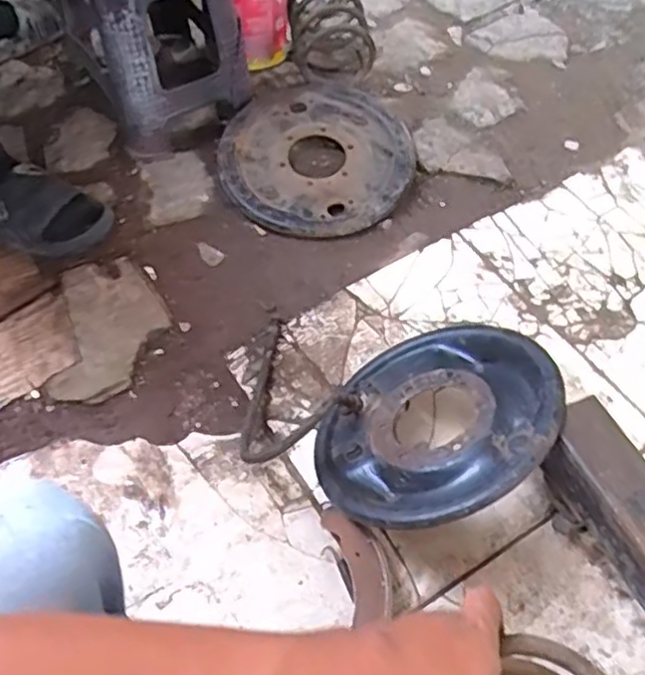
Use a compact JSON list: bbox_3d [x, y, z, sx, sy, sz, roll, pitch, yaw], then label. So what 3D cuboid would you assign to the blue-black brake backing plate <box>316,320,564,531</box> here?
[{"bbox_3d":[0.125,0.086,0.726,0.256,0.037,0.271,-23,34,17],"label":"blue-black brake backing plate"}]

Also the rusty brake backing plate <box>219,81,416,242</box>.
[{"bbox_3d":[-0.009,-0.282,1.066,0.286,0.068,0.293,-1,56,2],"label":"rusty brake backing plate"}]

